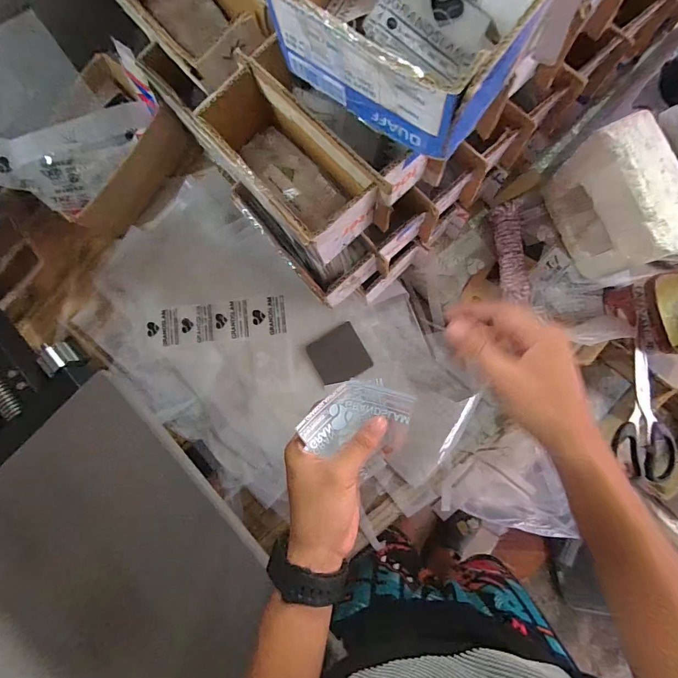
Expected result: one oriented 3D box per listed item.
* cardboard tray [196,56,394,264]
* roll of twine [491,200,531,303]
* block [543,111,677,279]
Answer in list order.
[{"bbox_3d":[-0.044,-0.151,0.347,0.173,0.067,0.079,44,93,8],"label":"cardboard tray"},{"bbox_3d":[0.224,-0.112,0.505,0.036,0.025,0.129,-6,86,8],"label":"roll of twine"},{"bbox_3d":[0.308,-0.147,0.435,0.060,0.138,0.142,-23,84,6],"label":"block"}]

